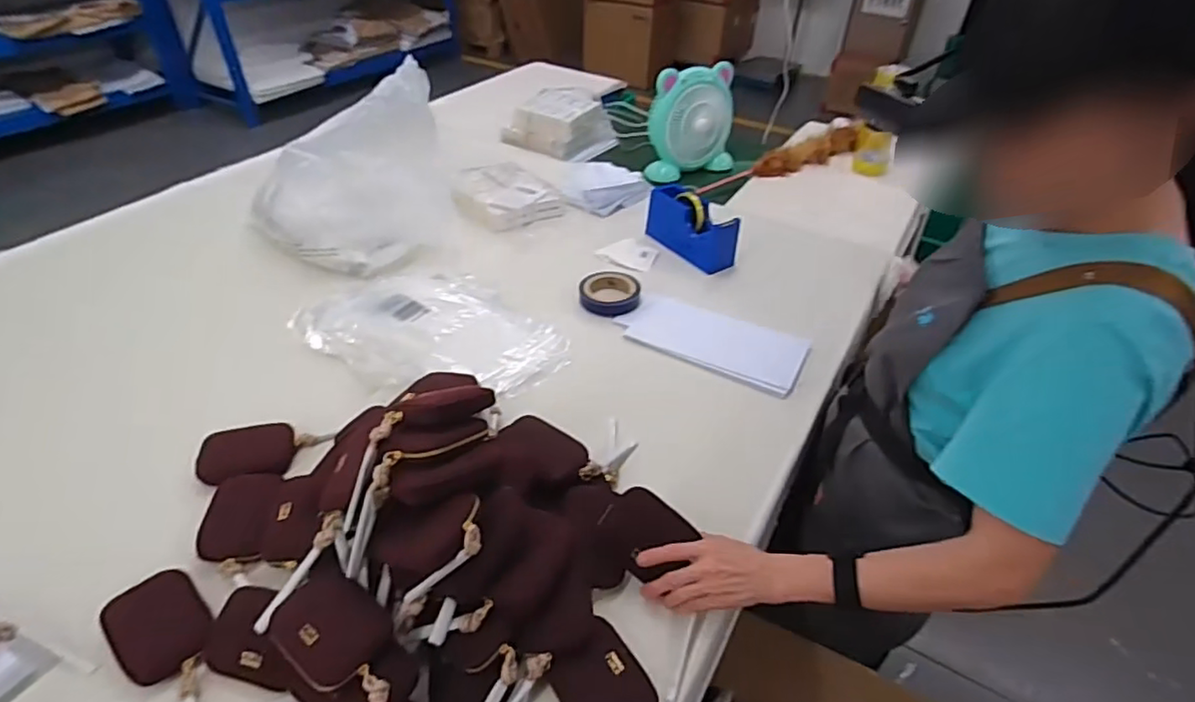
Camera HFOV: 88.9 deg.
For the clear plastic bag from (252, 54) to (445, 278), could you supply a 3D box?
[{"bbox_3d":[-0.471,-0.332,1.150,0.341,0.282,0.233,-9,42,-13],"label":"clear plastic bag"}]

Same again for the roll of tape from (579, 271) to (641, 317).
[{"bbox_3d":[0.023,-0.106,1.125,0.112,0.030,0.112,2,40,-1],"label":"roll of tape"}]

